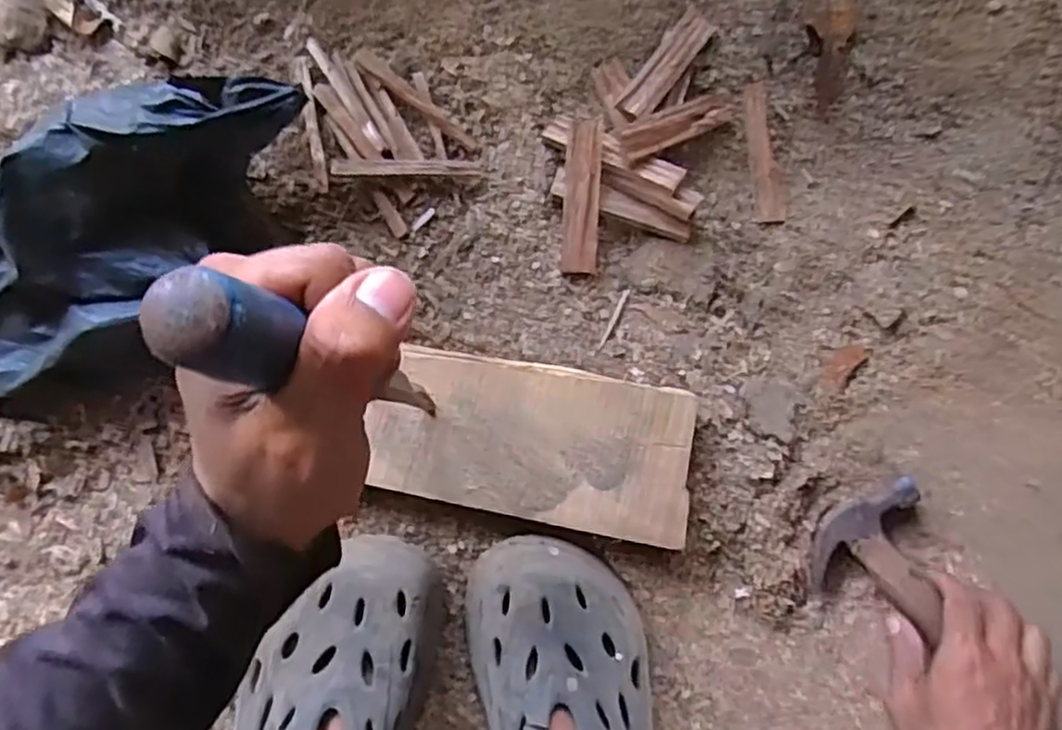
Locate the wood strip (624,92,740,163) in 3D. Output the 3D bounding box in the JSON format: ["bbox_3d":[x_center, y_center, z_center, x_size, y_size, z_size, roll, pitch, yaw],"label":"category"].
[{"bbox_3d":[0.117,-0.189,0.565,0.115,0.013,0.025,-28,82,-24],"label":"wood strip"}]

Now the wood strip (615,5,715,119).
[{"bbox_3d":[0.108,-0.236,0.570,0.029,0.012,0.113,38,74,-11],"label":"wood strip"}]

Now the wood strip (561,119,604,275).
[{"bbox_3d":[0.039,-0.128,0.551,0.027,0.009,0.113,3,96,-1],"label":"wood strip"}]

